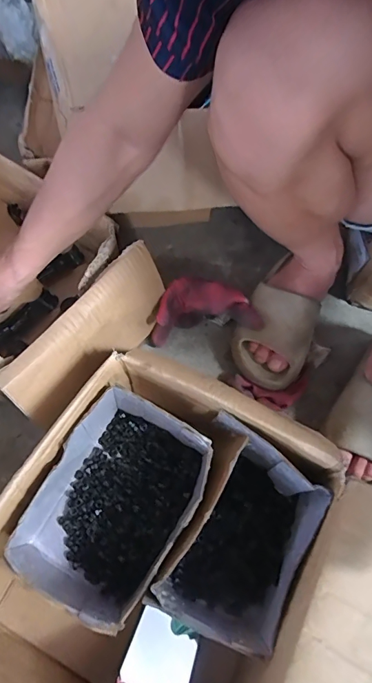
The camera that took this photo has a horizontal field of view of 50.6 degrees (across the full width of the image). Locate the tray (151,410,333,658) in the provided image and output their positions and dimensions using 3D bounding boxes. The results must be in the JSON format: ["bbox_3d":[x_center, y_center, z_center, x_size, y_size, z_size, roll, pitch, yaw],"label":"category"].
[{"bbox_3d":[0.056,0.214,0.446,0.138,0.112,0.195,27,65,9],"label":"tray"}]

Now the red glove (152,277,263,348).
[{"bbox_3d":[0.026,-0.049,0.611,0.155,0.058,0.097,-1,64,-4],"label":"red glove"}]

